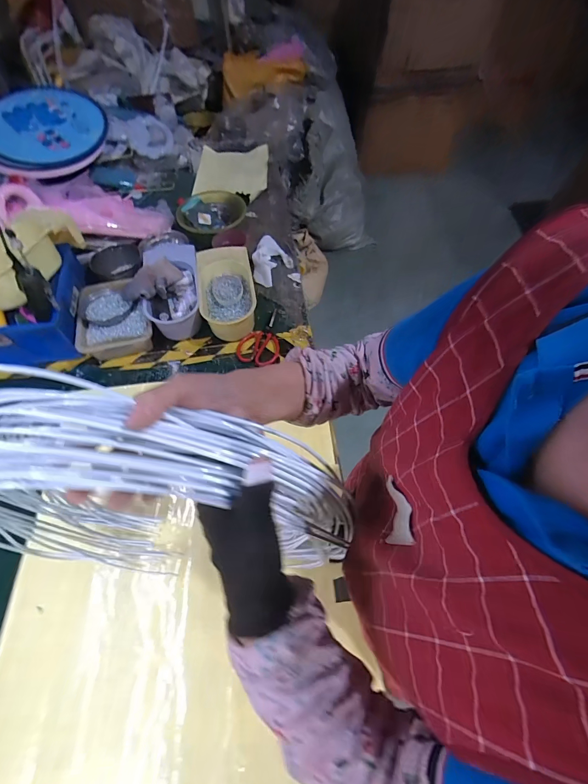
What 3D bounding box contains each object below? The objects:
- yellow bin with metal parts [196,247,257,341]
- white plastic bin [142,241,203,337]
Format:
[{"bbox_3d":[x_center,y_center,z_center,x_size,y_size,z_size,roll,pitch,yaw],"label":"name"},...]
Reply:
[{"bbox_3d":[-0.179,-0.268,0.907,0.145,0.085,0.272,-10,60,-5],"label":"yellow bin with metal parts"},{"bbox_3d":[-0.326,-0.279,0.914,0.135,0.097,0.280,-9,60,-4],"label":"white plastic bin"}]

